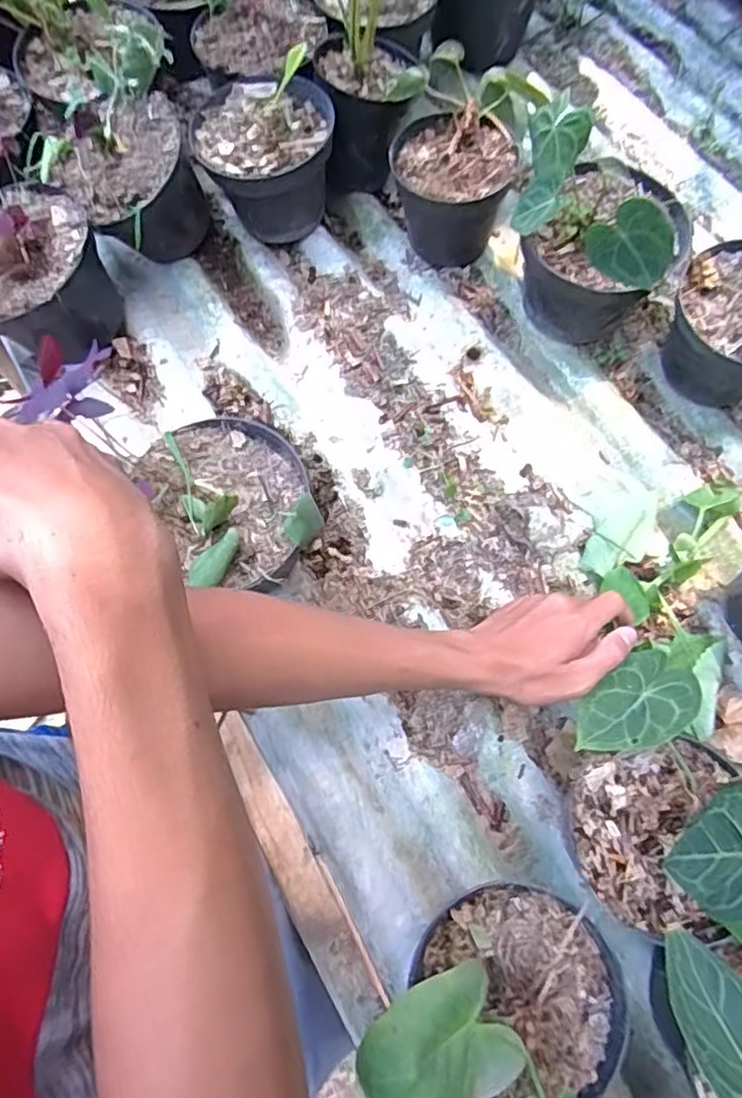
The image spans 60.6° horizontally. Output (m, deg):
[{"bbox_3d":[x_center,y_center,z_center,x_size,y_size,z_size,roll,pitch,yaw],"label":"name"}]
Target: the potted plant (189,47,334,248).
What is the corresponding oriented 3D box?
[{"bbox_3d":[-0.111,-0.428,0.690,0.138,0.127,0.145,-9,74,-2],"label":"potted plant"}]

